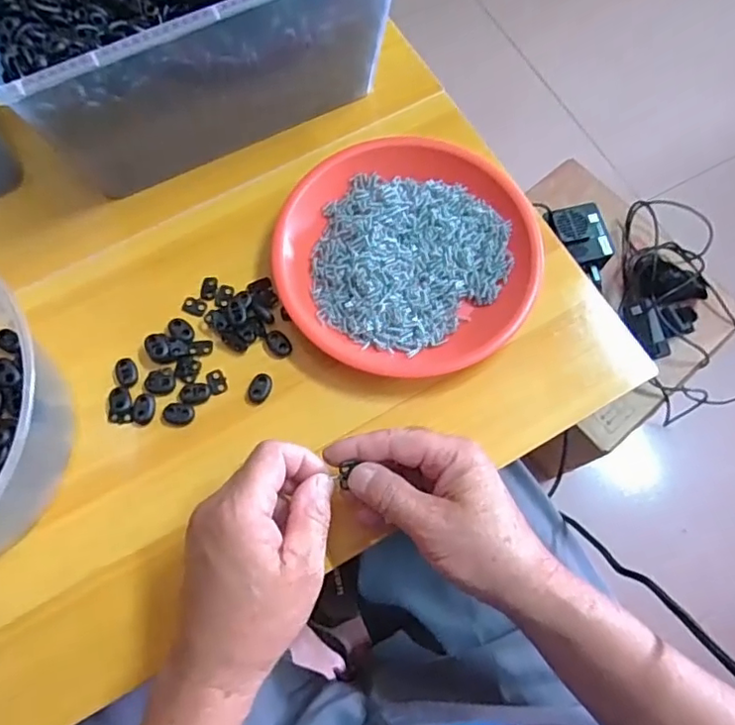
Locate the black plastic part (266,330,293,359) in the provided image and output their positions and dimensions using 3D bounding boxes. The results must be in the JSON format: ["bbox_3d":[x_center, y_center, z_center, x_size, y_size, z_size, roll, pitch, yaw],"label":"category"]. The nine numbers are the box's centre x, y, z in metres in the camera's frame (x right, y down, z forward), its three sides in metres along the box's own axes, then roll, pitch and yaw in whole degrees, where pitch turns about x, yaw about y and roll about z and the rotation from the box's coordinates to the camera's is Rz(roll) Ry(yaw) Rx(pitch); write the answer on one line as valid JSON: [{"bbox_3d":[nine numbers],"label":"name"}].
[{"bbox_3d":[-0.067,-0.014,0.432,0.015,0.004,0.022,-36,75,-11],"label":"black plastic part"}]

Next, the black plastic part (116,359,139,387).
[{"bbox_3d":[-0.177,0.007,0.423,0.015,0.004,0.023,-17,72,-6],"label":"black plastic part"}]

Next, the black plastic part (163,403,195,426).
[{"bbox_3d":[-0.135,0.037,0.415,0.022,0.004,0.016,11,71,4],"label":"black plastic part"}]

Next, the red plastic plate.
[{"bbox_3d":[0.028,-0.081,0.444,0.192,0.028,0.187,0,71,0],"label":"red plastic plate"}]

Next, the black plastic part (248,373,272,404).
[{"bbox_3d":[-0.078,0.019,0.421,0.015,0.005,0.022,12,72,4],"label":"black plastic part"}]

